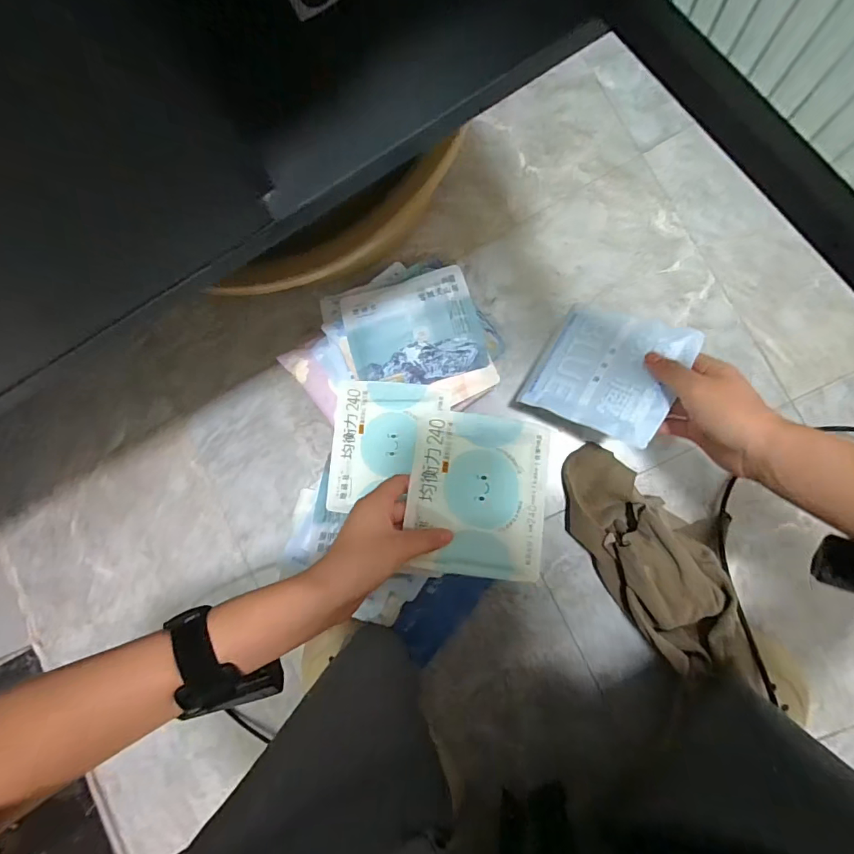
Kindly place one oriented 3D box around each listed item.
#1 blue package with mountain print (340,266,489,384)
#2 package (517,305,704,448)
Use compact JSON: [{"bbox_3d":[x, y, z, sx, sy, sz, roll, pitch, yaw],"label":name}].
[{"bbox_3d":[-0.014,-0.098,0.478,0.130,0.022,0.112,-17,86,7],"label":"blue package with mountain print"},{"bbox_3d":[0.159,-0.051,0.414,0.120,0.010,0.110,25,82,36],"label":"package"}]

